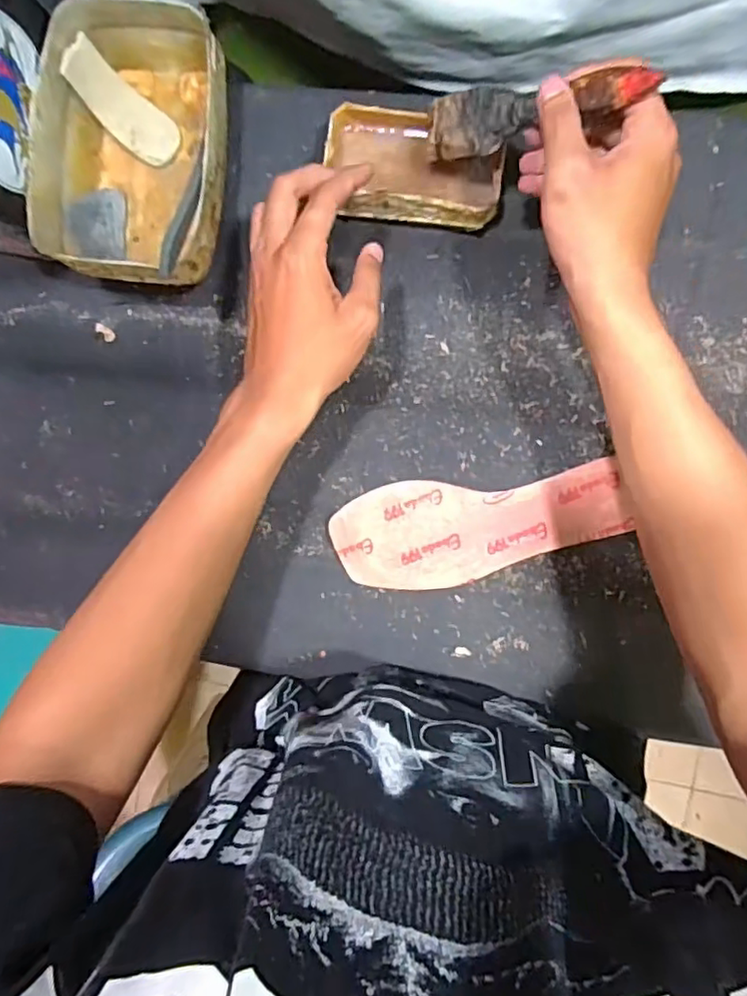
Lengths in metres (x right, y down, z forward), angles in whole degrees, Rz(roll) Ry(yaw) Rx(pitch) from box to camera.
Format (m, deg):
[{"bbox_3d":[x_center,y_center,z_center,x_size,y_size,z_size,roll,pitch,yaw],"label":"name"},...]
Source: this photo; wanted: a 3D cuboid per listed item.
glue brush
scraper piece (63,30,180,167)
[{"bbox_3d":[0.095,-0.234,0.375,0.148,0.017,0.035,14,95,41],"label":"glue brush"},{"bbox_3d":[-0.189,-0.295,0.471,0.036,0.017,0.091,-46,115,6],"label":"scraper piece"}]

